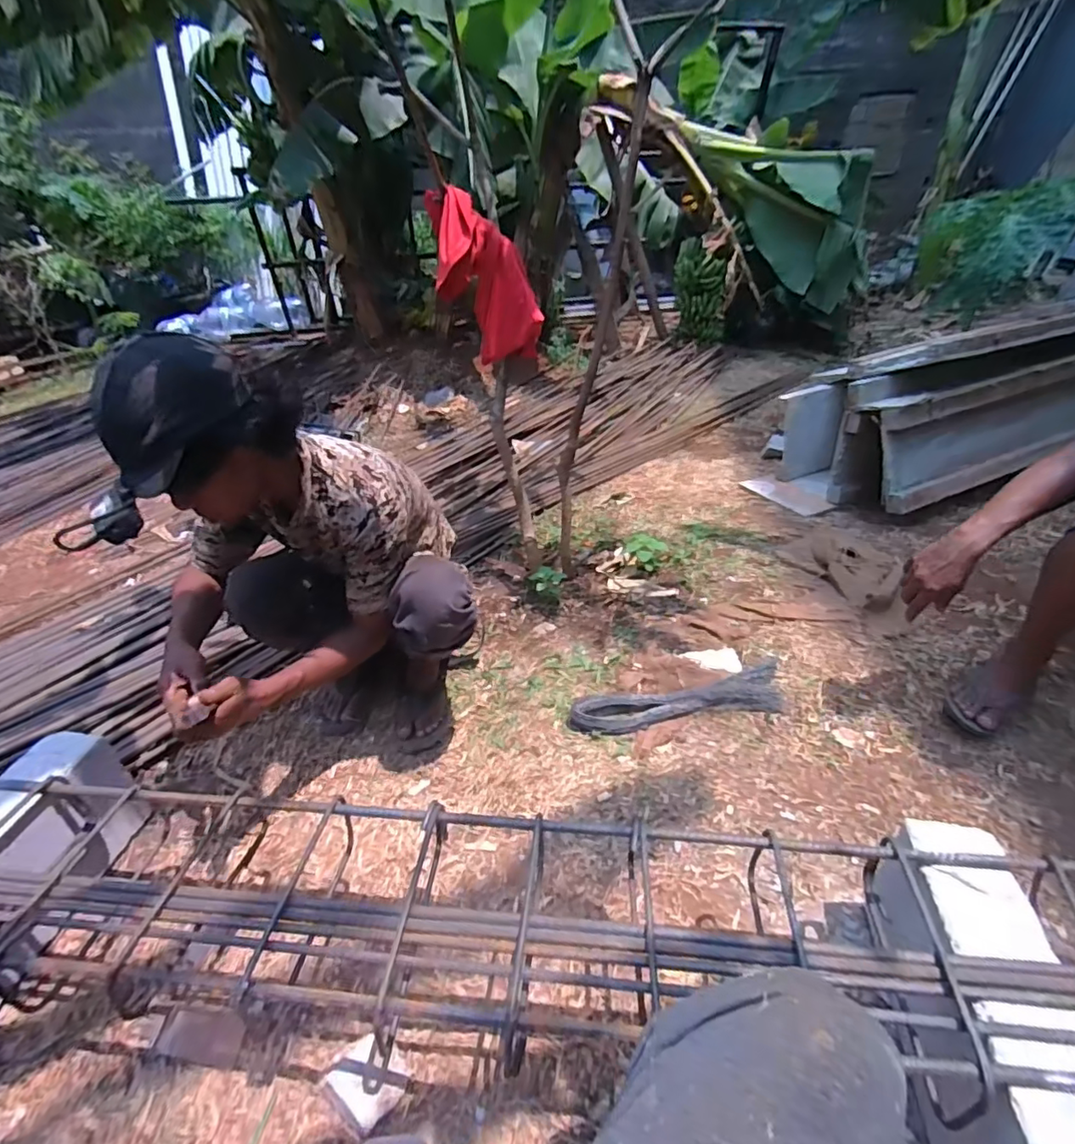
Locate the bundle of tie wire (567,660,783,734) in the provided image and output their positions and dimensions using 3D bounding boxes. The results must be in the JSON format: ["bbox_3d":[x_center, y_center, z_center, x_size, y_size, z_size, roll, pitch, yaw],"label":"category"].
[{"bbox_3d":[0.298,0.256,1.136,0.471,0.083,0.109,-9,33,-7],"label":"bundle of tie wire"}]

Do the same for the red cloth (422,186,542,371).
[{"bbox_3d":[-0.113,-0.619,1.207,0.184,0.370,0.118,-30,40,7],"label":"red cloth"}]

